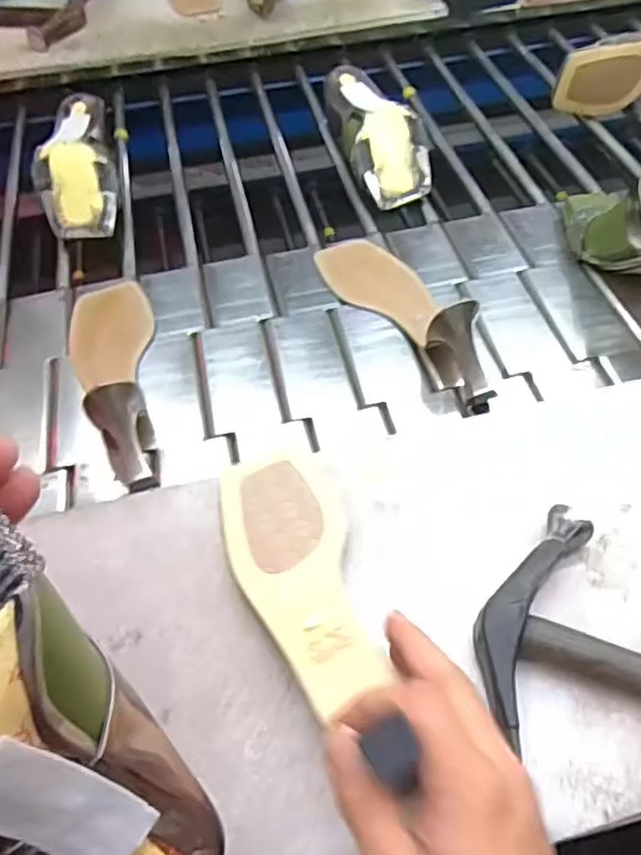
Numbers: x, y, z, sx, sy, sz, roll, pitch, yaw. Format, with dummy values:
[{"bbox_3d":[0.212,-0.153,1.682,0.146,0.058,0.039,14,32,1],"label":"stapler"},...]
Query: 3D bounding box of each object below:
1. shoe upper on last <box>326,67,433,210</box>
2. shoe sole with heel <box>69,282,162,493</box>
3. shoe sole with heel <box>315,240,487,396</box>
[{"bbox_3d":[0.066,-0.332,0.763,0.083,0.069,0.214,-11,52,-4],"label":"shoe upper on last"},{"bbox_3d":[-0.169,-0.054,0.558,0.074,0.058,0.243,-19,53,-10],"label":"shoe sole with heel"},{"bbox_3d":[0.079,-0.119,0.595,0.067,0.063,0.224,-31,56,-18],"label":"shoe sole with heel"}]

